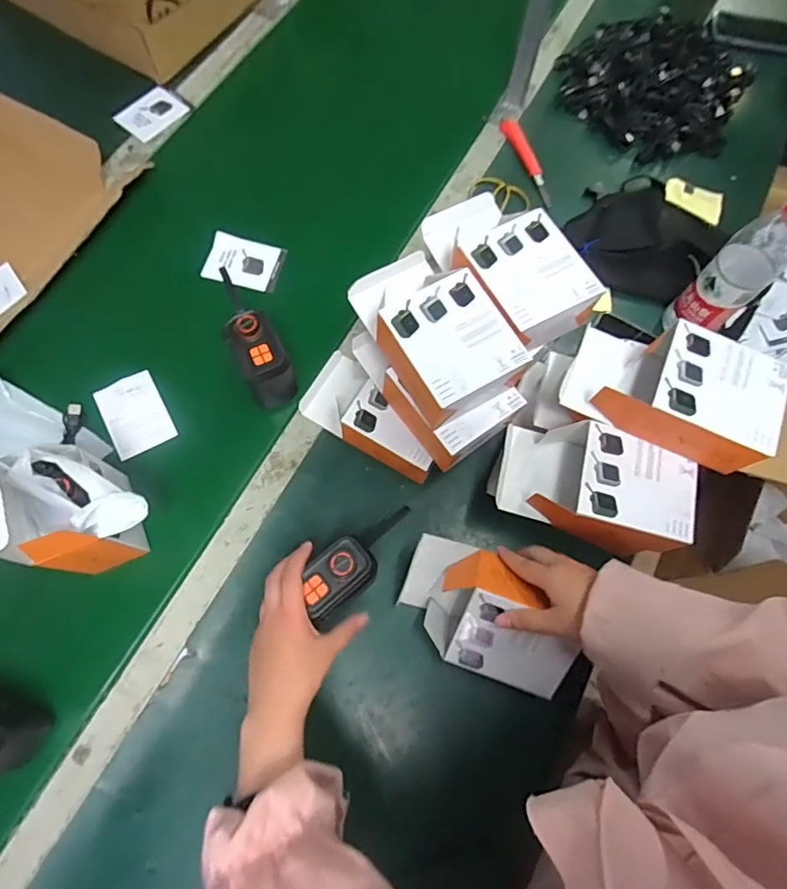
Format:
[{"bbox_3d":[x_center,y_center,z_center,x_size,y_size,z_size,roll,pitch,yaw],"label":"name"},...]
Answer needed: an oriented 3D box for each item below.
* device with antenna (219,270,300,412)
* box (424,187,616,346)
[{"bbox_3d":[-0.164,-0.117,0.605,0.053,0.098,0.144,-25,76,-11],"label":"device with antenna"},{"bbox_3d":[0.117,-0.191,0.524,0.105,0.056,0.195,-26,76,-11],"label":"box"}]

